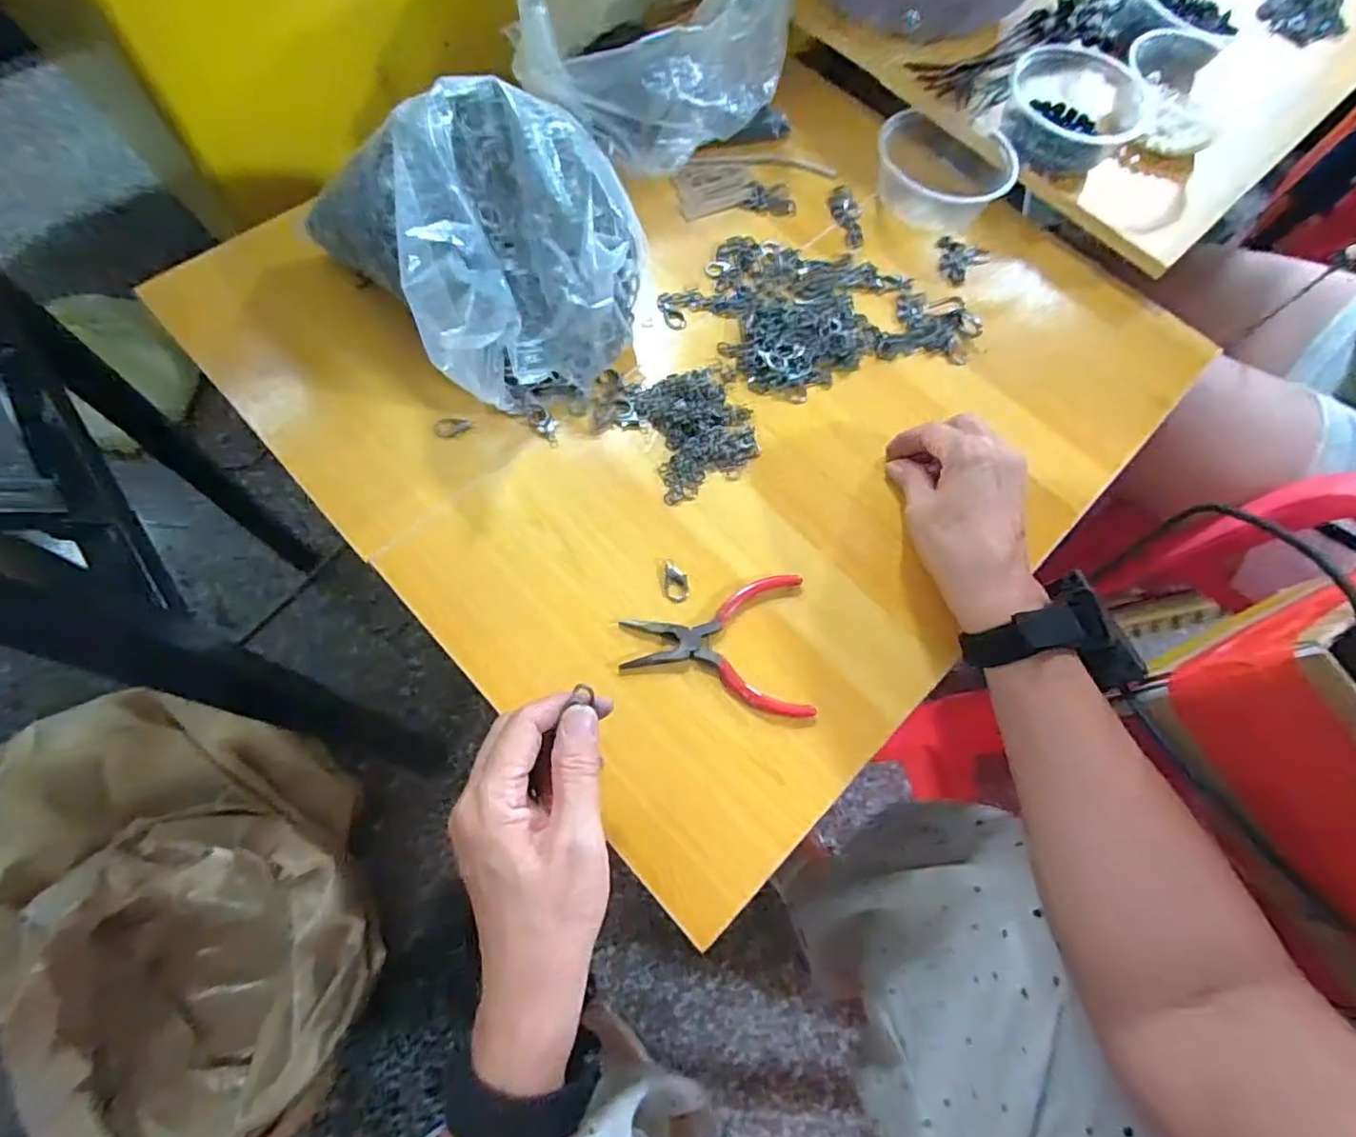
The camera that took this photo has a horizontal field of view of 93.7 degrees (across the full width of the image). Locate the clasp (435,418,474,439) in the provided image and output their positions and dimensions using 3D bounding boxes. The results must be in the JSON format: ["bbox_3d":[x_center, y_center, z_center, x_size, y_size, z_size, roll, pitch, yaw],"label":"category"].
[{"bbox_3d":[-0.149,-0.094,0.423,0.024,0.004,0.015,-8,69,-6],"label":"clasp"}]

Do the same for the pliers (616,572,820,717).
[{"bbox_3d":[0.023,0.044,0.381,0.110,0.010,0.087,0,68,-5],"label":"pliers"}]

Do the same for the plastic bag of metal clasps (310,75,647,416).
[{"bbox_3d":[-0.125,-0.216,0.420,0.165,0.109,0.201,-34,75,-17],"label":"plastic bag of metal clasps"}]

